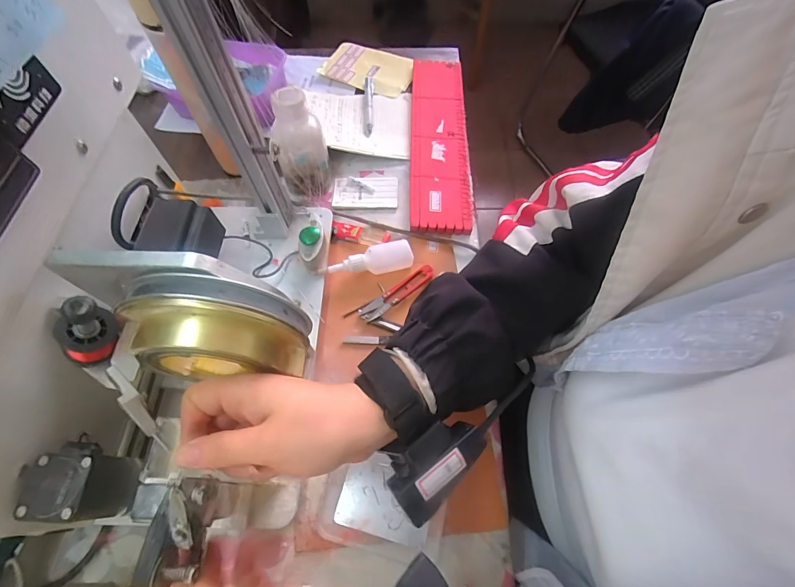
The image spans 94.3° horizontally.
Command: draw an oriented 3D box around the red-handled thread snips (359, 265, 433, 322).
[{"bbox_3d":[0.000,0.000,0.434,0.100,0.012,0.021,-34,68,-16],"label":"red-handled thread snips"}]

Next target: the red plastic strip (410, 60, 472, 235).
[{"bbox_3d":[0.060,-0.229,0.539,0.079,0.008,0.343,3,67,-4],"label":"red plastic strip"}]

